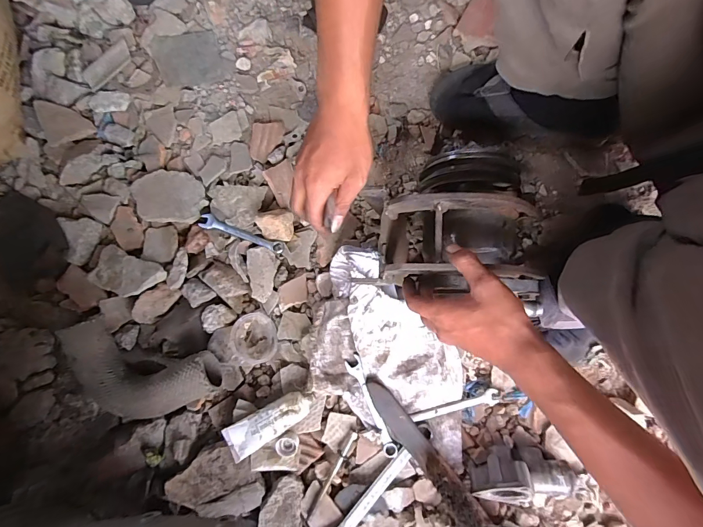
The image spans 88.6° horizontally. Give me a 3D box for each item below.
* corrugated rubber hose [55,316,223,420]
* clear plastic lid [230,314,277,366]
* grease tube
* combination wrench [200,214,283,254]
[{"bbox_3d":[-0.291,0.153,0.494,0.210,0.067,0.109,18,77,3],"label":"corrugated rubber hose"},{"bbox_3d":[-0.145,0.113,0.533,0.065,0.025,0.071,3,68,-29],"label":"clear plastic lid"},{"bbox_3d":[-0.113,0.217,0.499,0.125,0.021,0.043,-32,83,-2],"label":"grease tube"},{"bbox_3d":[-0.170,-0.047,0.559,0.139,0.004,0.023,19,84,5],"label":"combination wrench"}]

